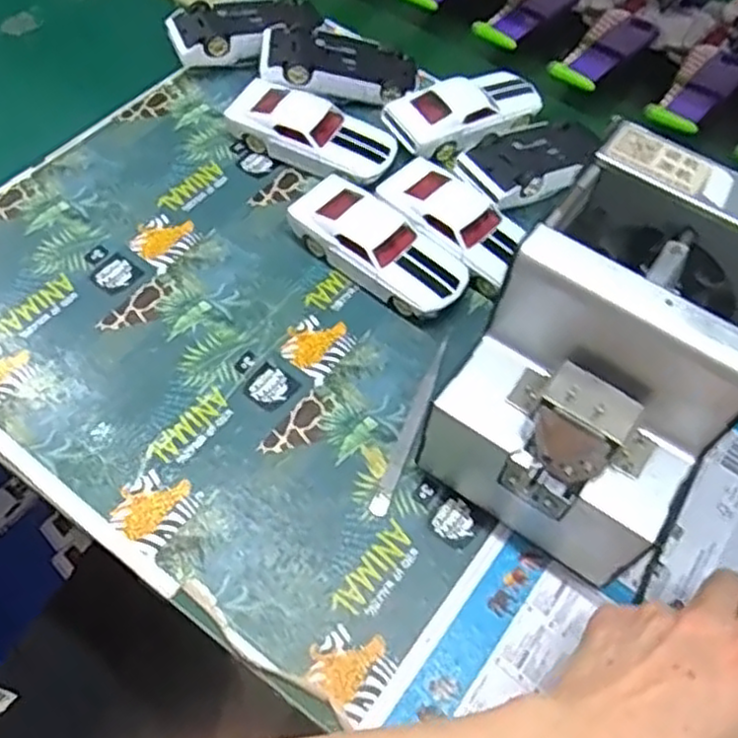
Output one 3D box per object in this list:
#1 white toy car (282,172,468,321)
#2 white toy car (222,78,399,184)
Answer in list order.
[{"bbox_3d":[0.007,-0.083,0.492,0.126,0.031,0.051,34,61,16],"label":"white toy car"},{"bbox_3d":[-0.043,-0.178,0.545,0.127,0.032,0.057,22,59,9],"label":"white toy car"}]

